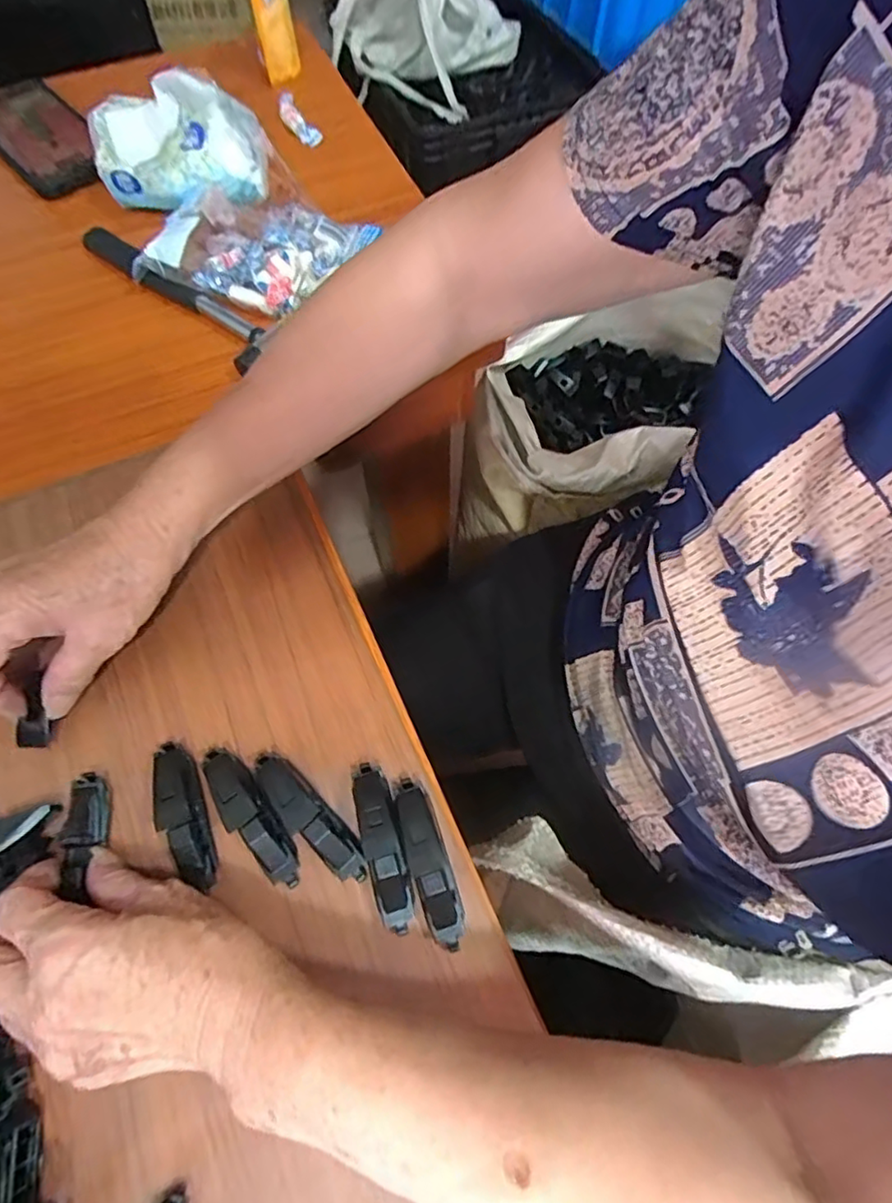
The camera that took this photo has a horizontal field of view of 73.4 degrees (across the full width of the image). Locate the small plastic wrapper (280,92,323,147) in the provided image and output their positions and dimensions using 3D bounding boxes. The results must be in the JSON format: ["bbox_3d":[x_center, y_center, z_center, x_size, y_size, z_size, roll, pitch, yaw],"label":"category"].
[{"bbox_3d":[-0.140,-0.453,0.561,0.023,0.009,0.067,-31,70,-15],"label":"small plastic wrapper"}]

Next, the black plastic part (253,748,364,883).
[{"bbox_3d":[-0.073,0.112,0.312,0.081,0.022,0.019,42,71,15],"label":"black plastic part"}]

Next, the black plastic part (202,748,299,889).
[{"bbox_3d":[-0.102,0.111,0.311,0.020,0.022,0.080,-36,72,-16],"label":"black plastic part"}]

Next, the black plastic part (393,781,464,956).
[{"bbox_3d":[-0.010,0.132,0.305,0.019,0.024,0.081,-16,67,-9],"label":"black plastic part"}]

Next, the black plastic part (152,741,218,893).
[{"bbox_3d":[-0.137,0.110,0.313,0.020,0.023,0.075,-18,68,-10],"label":"black plastic part"}]

